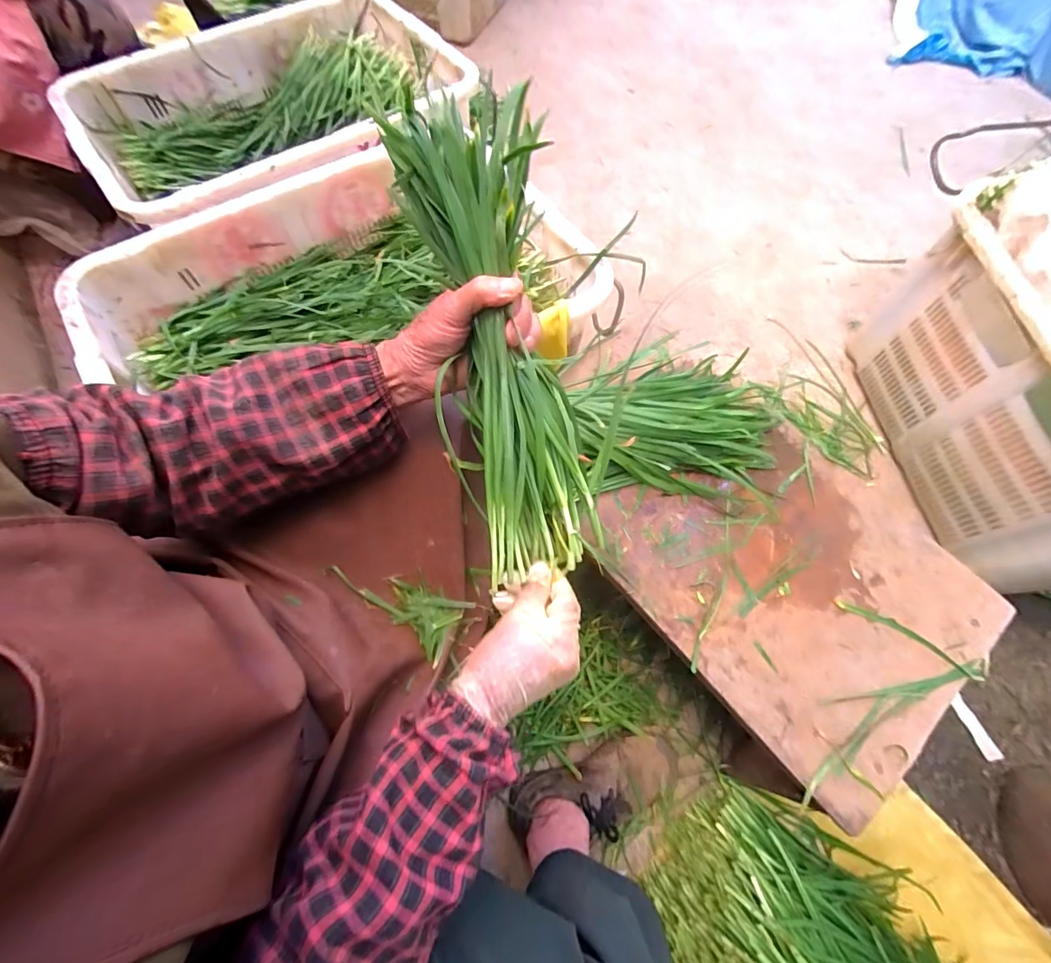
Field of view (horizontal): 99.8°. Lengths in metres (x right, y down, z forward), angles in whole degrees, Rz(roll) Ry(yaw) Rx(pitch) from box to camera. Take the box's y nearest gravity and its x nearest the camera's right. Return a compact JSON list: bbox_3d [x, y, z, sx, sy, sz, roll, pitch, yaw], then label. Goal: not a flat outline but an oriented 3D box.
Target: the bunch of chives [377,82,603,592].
[{"bbox_3d":[-0.023,-0.100,0.371,0.109,0.080,0.355,-13,98,-6],"label":"bunch of chives"}]

